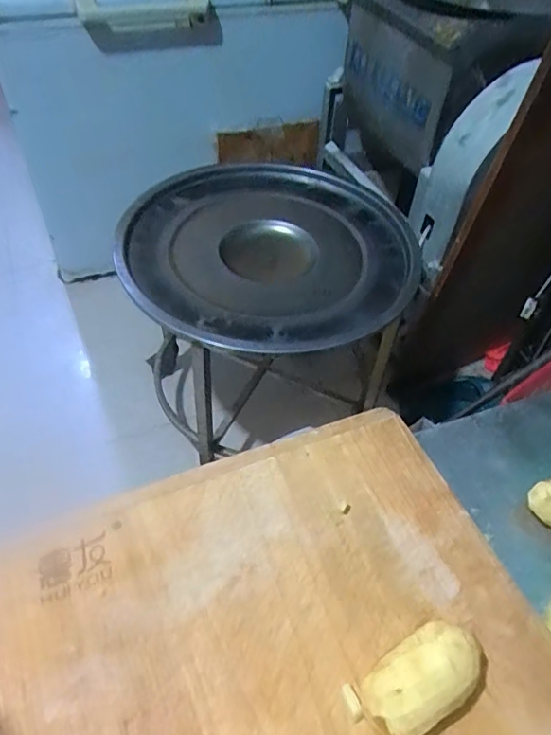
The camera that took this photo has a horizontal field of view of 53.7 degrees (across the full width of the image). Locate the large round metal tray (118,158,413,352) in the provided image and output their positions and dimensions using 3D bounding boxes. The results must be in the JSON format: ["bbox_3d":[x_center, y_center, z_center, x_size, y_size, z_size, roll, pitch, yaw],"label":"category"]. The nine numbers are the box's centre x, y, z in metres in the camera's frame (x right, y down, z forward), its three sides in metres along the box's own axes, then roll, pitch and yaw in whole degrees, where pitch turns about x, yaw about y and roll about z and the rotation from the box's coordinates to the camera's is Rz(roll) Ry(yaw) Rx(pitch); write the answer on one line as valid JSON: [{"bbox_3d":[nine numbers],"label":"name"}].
[{"bbox_3d":[-0.002,-0.248,1.145,0.633,0.084,0.633,2,49,-3],"label":"large round metal tray"}]

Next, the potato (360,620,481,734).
[{"bbox_3d":[0.099,0.211,0.368,0.079,0.042,0.047,-24,55,-24],"label":"potato"}]

